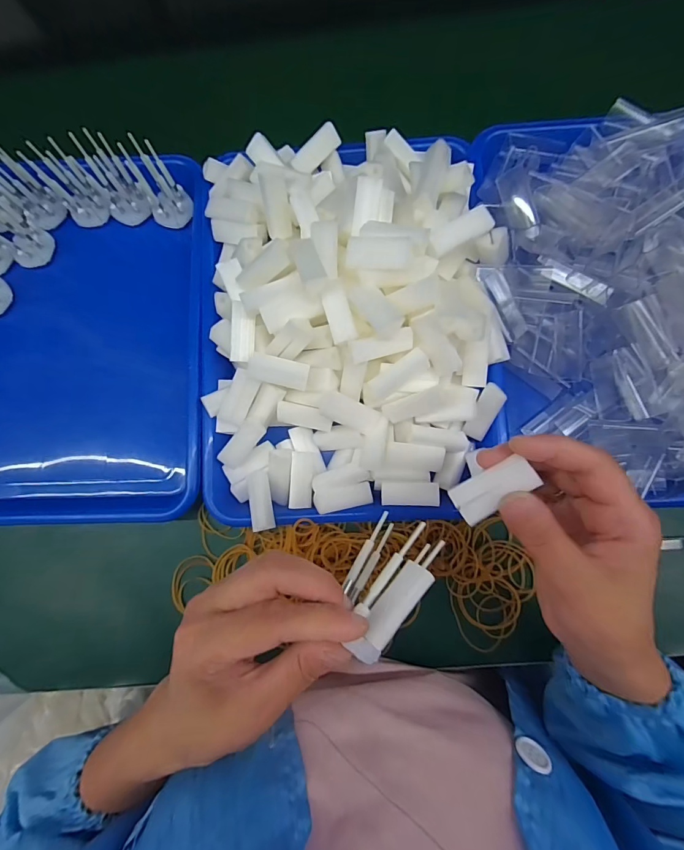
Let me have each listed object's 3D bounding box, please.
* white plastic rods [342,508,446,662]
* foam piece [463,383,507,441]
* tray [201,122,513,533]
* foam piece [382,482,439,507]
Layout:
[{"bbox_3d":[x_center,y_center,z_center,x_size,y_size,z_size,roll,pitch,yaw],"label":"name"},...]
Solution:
[{"bbox_3d":[0.022,0.084,0.207,0.037,0.024,0.068,35,67,9],"label":"white plastic rods"},{"bbox_3d":[0.113,-0.010,0.311,0.018,0.010,0.047,20,123,6],"label":"foam piece"},{"bbox_3d":[0.002,-0.086,0.305,0.243,0.068,0.317,-2,82,3],"label":"tray"},{"bbox_3d":[0.054,0.055,0.315,0.045,0.006,0.019,1,82,3],"label":"foam piece"}]

